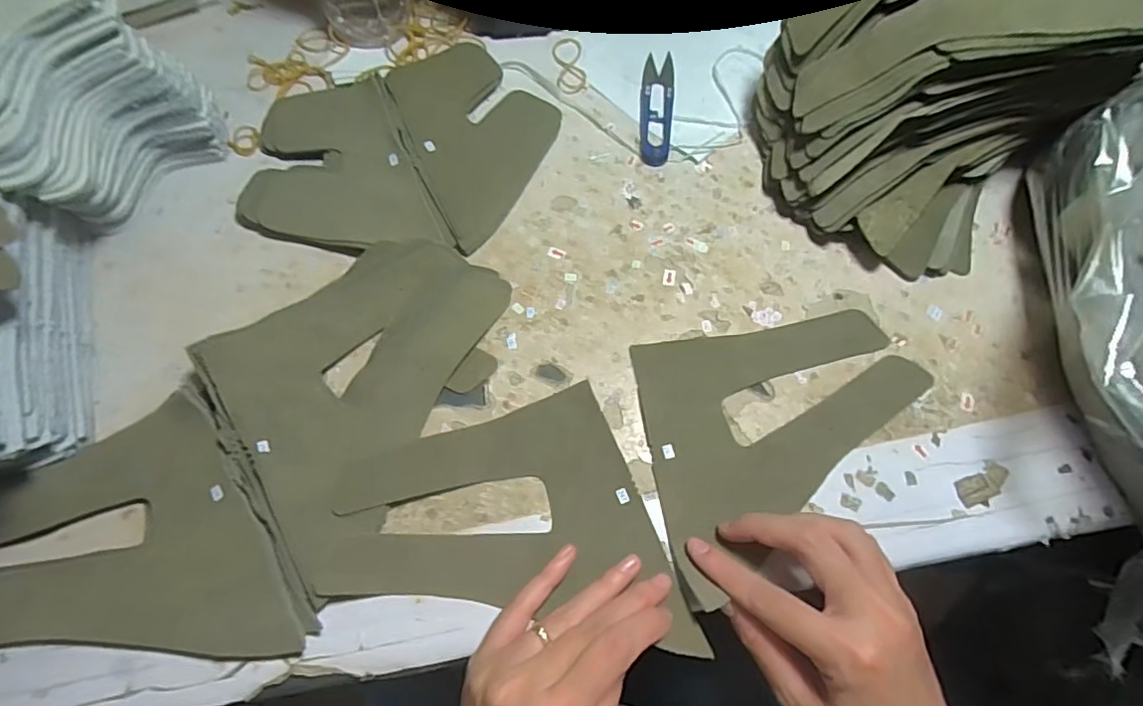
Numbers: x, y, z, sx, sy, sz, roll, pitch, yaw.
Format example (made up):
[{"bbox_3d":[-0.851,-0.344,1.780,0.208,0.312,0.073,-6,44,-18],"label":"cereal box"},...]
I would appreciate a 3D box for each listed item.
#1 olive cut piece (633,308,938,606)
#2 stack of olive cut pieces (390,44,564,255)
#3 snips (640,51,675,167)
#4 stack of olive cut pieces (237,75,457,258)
[{"bbox_3d":[0.124,0.047,0.317,0.159,0.010,0.139,-9,66,-2],"label":"olive cut piece"},{"bbox_3d":[-0.063,-0.153,0.396,0.103,0.017,0.156,-26,70,-10],"label":"stack of olive cut pieces"},{"bbox_3d":[0.061,-0.179,0.412,0.023,0.007,0.102,6,68,3],"label":"snips"},{"bbox_3d":[-0.163,-0.119,0.381,0.110,0.016,0.159,-24,70,-9],"label":"stack of olive cut pieces"}]

